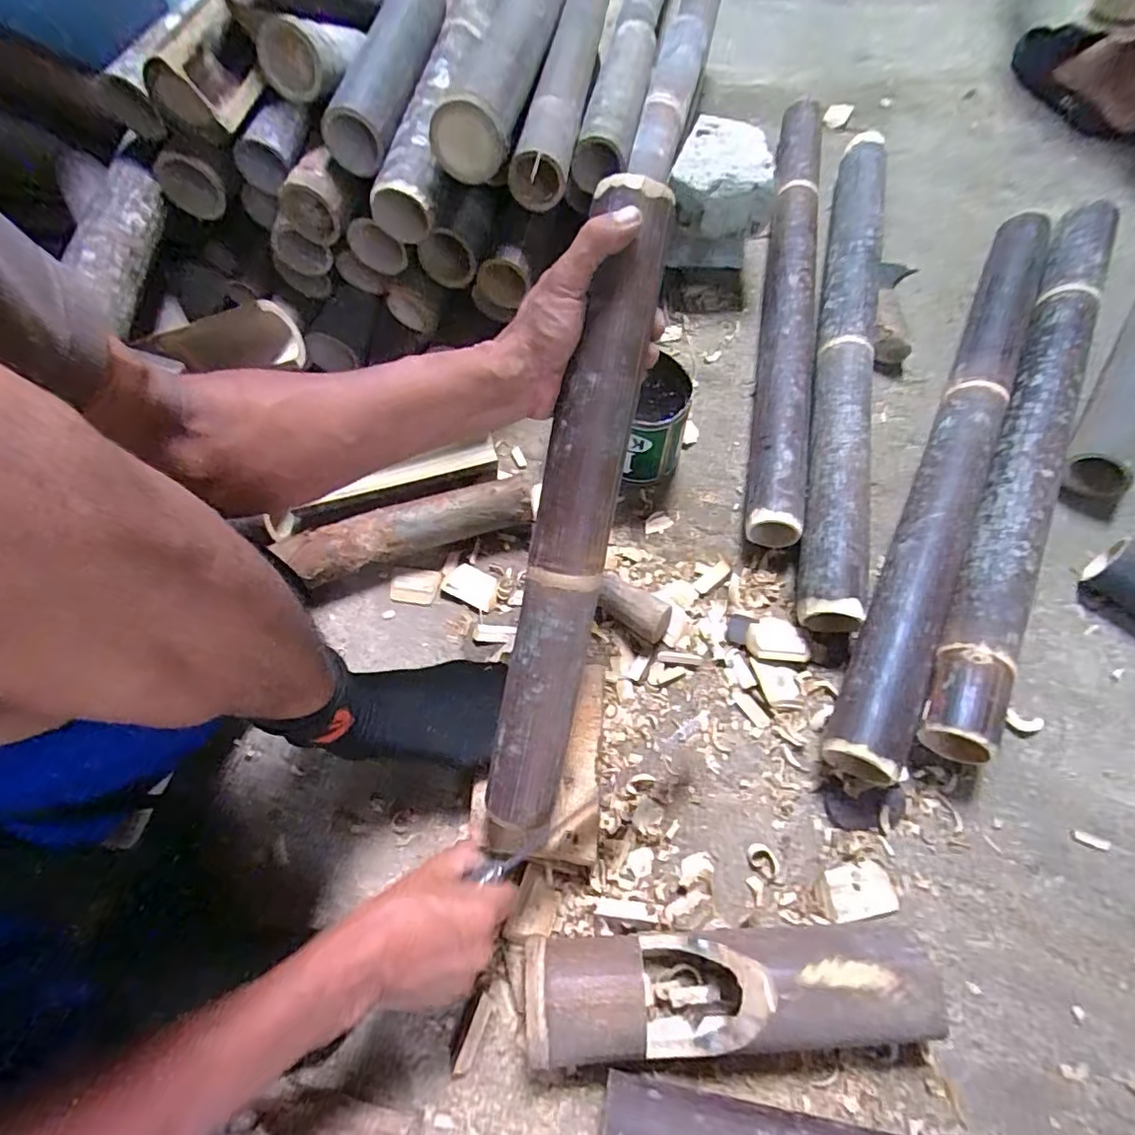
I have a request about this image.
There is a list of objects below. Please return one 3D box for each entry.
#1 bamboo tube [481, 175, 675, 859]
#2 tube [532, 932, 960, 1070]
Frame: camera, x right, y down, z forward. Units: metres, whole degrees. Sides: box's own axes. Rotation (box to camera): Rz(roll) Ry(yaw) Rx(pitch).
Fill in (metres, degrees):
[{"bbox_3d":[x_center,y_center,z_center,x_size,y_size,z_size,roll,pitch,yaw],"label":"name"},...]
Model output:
[{"bbox_3d":[0.002,-0.014,0.424,0.064,0.044,0.499,14,103,10],"label":"bamboo tube"},{"bbox_3d":[0.121,0.333,0.448,0.307,0.065,0.085,-2,61,1],"label":"tube"}]

